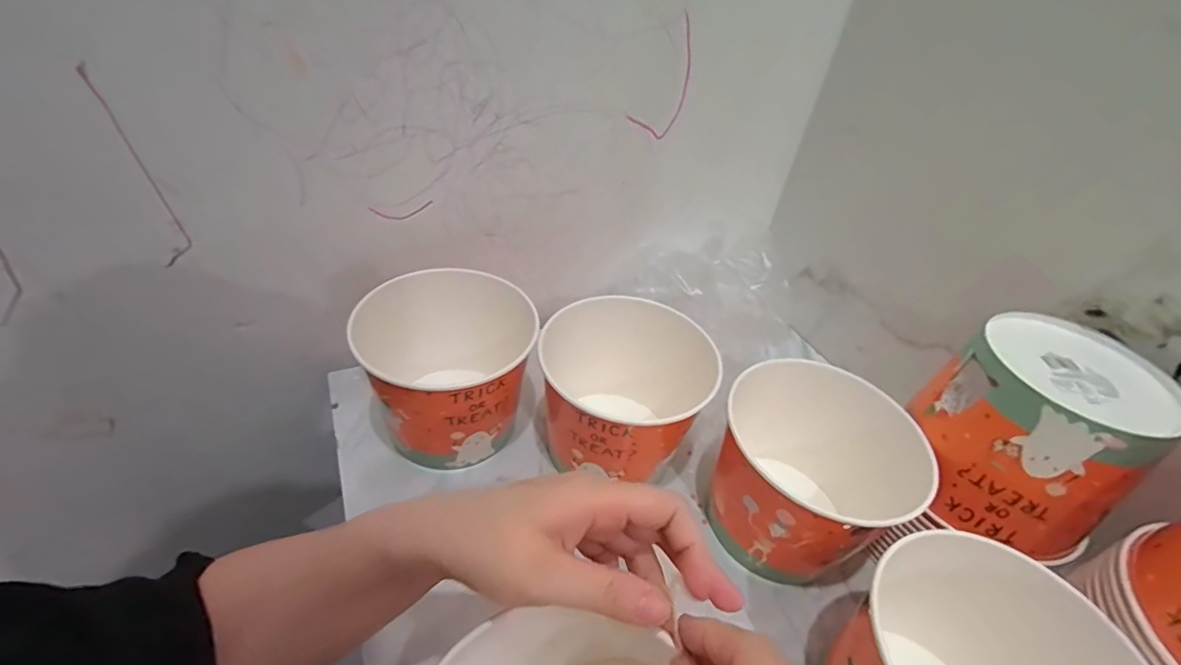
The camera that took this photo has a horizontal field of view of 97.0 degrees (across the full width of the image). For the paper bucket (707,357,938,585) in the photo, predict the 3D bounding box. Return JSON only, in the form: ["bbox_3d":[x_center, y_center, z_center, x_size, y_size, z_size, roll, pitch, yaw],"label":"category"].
[{"bbox_3d":[0.185,0.131,0.462,0.141,0.126,0.143,4,41,-4],"label":"paper bucket"}]

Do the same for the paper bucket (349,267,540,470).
[{"bbox_3d":[-0.125,0.028,0.516,0.168,0.112,0.159,4,41,-4],"label":"paper bucket"}]

